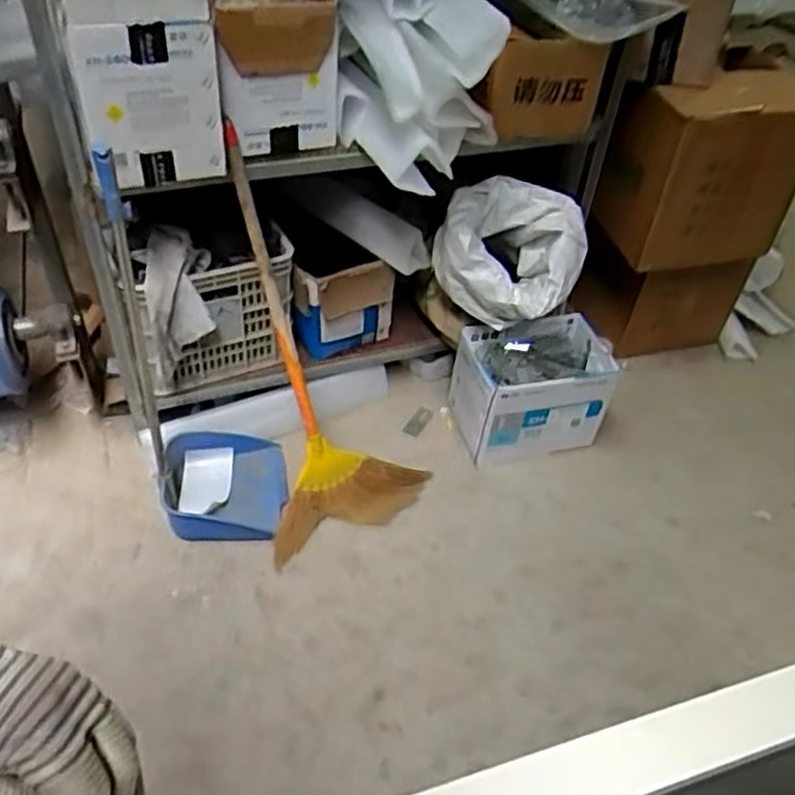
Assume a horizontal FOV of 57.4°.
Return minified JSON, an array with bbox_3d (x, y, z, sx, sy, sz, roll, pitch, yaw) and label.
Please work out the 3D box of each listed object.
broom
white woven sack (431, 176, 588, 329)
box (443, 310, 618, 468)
[{"bbox_3d":[-0.199,-0.086,1.436,0.163,0.860,0.384,10,35,39],"label":"broom"},{"bbox_3d":[0.265,-0.337,1.682,0.317,0.232,0.333,16,45,13],"label":"white woven sack"},{"bbox_3d":[0.325,-0.017,1.781,0.363,0.244,0.254,-8,45,-13],"label":"box"}]

